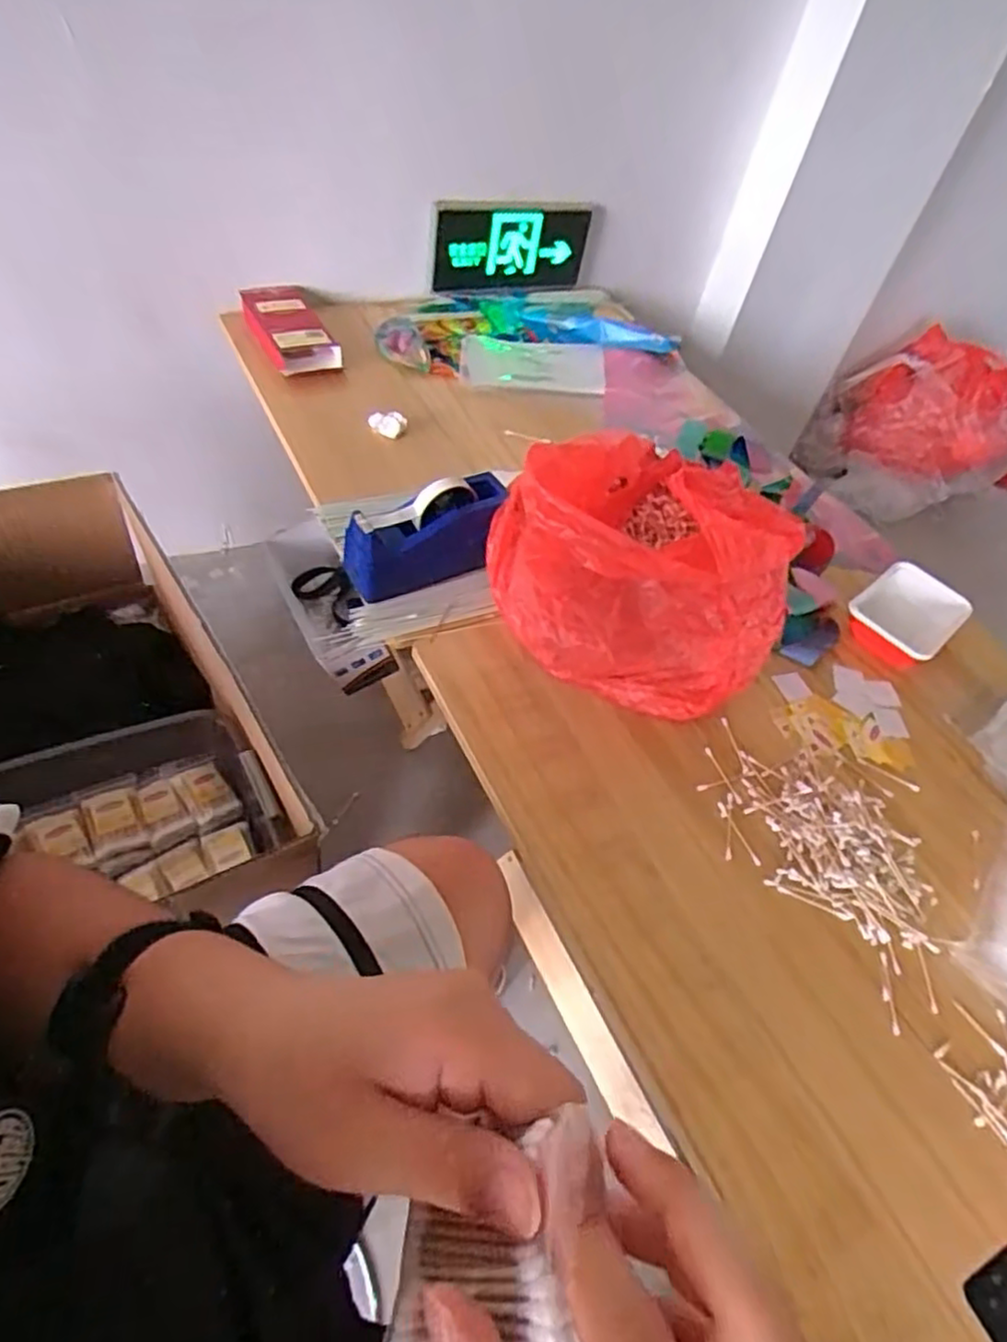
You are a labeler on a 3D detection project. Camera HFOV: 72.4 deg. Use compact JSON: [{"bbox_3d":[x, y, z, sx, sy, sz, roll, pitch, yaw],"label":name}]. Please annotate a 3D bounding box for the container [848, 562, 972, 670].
[{"bbox_3d":[0.546,-0.078,0.930,0.161,0.045,0.117,-30,63,-30],"label":"container"}]

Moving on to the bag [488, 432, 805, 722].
[{"bbox_3d":[0.167,-0.117,0.789,0.345,0.259,0.278,-14,56,-19],"label":"bag"}]

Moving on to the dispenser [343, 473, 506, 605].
[{"bbox_3d":[-0.083,-0.156,0.828,0.207,0.114,0.073,-23,59,-24],"label":"dispenser"}]

